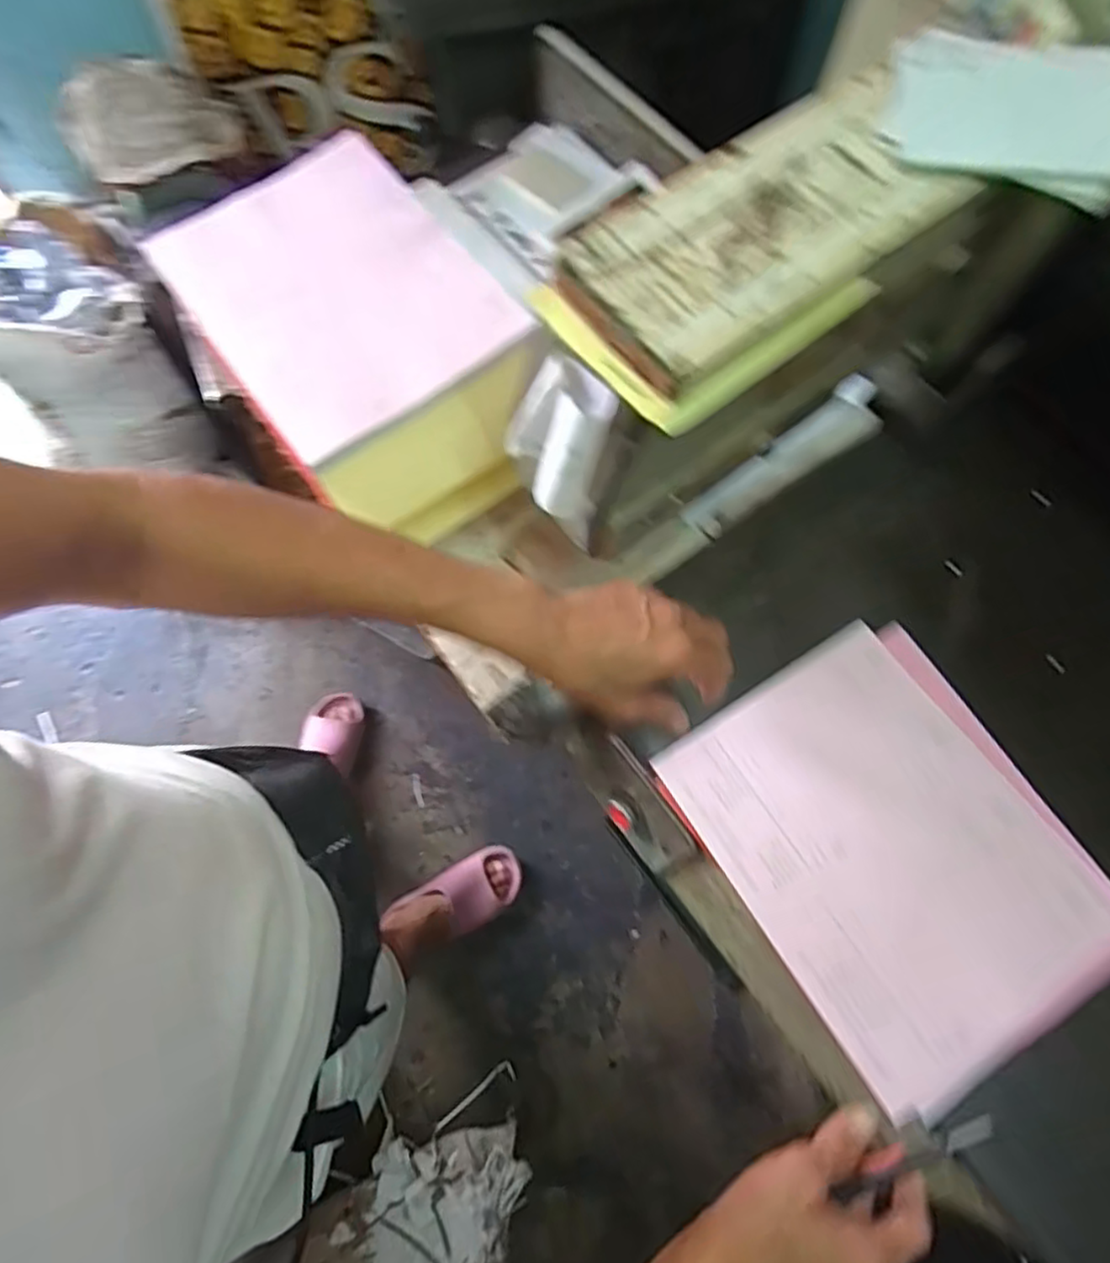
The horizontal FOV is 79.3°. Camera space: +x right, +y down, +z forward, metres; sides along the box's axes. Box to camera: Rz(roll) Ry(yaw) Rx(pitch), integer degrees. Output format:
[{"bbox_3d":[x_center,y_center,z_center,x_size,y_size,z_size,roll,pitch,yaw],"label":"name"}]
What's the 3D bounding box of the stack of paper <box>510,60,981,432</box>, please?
[{"bbox_3d":[0.114,-0.215,0.369,0.237,0.025,0.117,-38,75,-11],"label":"stack of paper"}]

